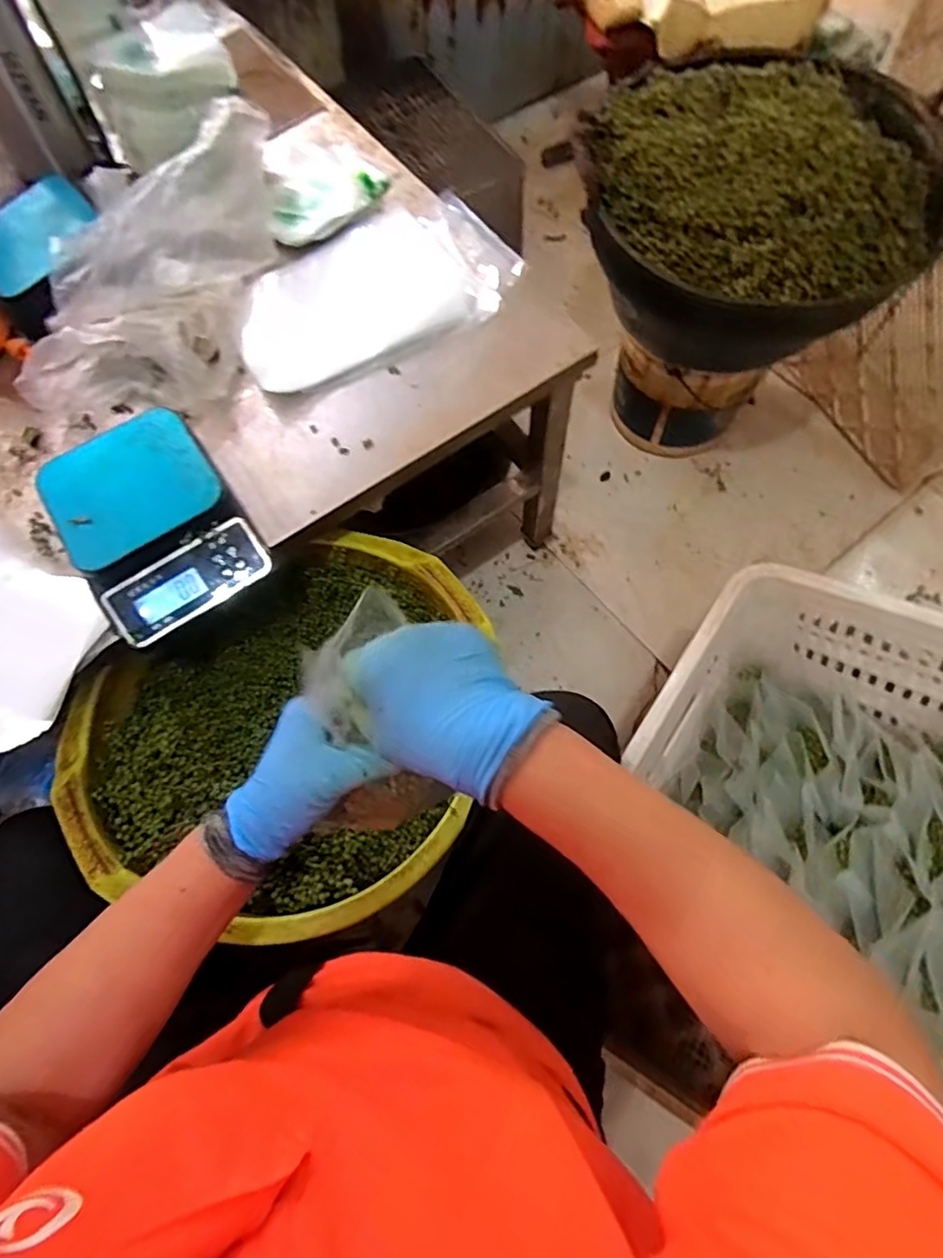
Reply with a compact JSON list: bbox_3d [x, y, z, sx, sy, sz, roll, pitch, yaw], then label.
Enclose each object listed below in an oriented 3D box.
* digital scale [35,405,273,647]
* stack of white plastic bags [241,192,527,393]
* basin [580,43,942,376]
[{"bbox_3d":[-0.305,-0.106,0.571,0.152,0.048,0.214,-34,71,-10],"label":"digital scale"},{"bbox_3d":[-0.120,-0.403,0.714,0.328,0.025,0.214,-26,70,-7],"label":"stack of white plastic bags"},{"bbox_3d":[0.374,-0.554,0.821,0.448,0.244,0.432,23,72,11],"label":"basin"}]

